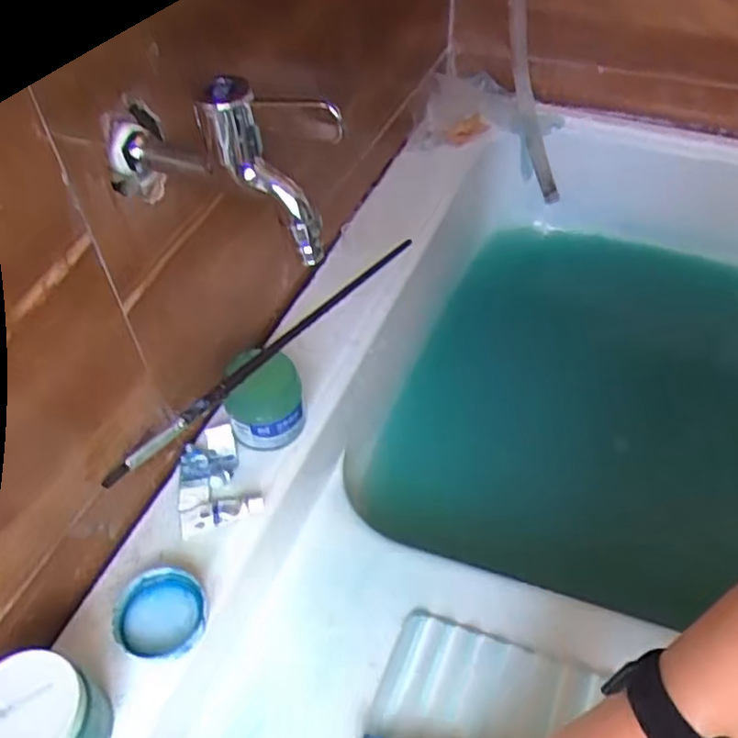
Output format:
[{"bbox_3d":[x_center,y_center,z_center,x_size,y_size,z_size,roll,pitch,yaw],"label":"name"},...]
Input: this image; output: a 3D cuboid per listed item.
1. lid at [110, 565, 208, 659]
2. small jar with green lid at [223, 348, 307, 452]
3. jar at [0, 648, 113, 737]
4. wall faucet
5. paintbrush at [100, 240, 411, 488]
[{"bbox_3d":[-0.128,0.152,0.424,0.054,0.012,0.054,-1,49,1],"label":"lid"},{"bbox_3d":[-0.074,0.022,0.496,0.056,0.058,0.050,-13,50,-10],"label":"small jar with green lid"},{"bbox_3d":[-0.173,0.189,0.362,0.057,0.054,0.055,-1,49,1],"label":"jar"},{"bbox_3d":[-0.076,-0.108,0.349,0.136,0.085,0.033,18,52,16],"label":"wall faucet"},{"bbox_3d":[-0.065,-0.019,0.498,0.015,0.013,0.300,32,57,26],"label":"paintbrush"}]

